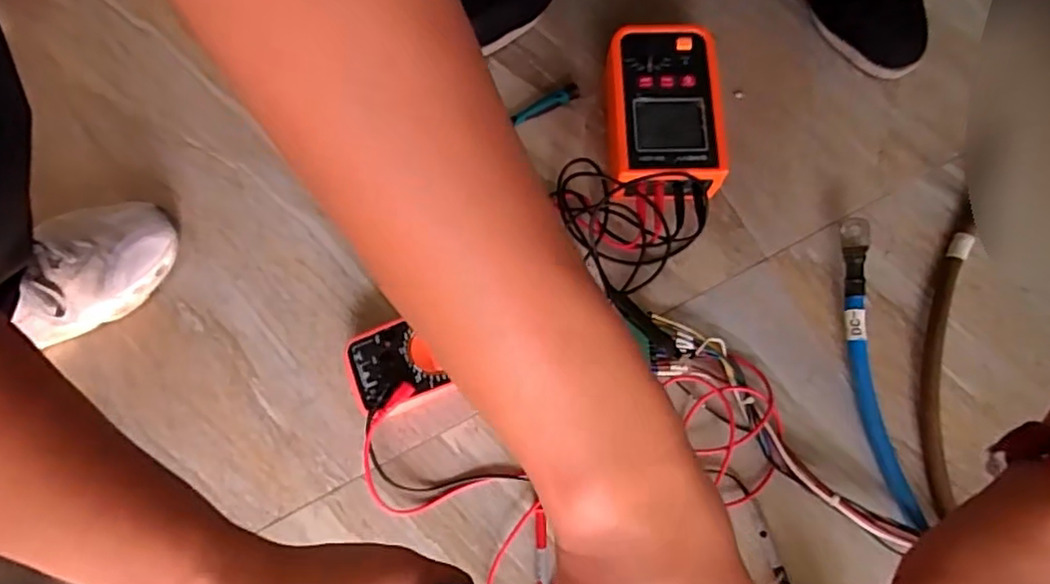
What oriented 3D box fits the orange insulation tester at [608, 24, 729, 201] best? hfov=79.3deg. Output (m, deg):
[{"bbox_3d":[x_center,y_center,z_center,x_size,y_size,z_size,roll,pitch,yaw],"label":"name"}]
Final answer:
[{"bbox_3d":[0.133,-0.172,0.627,0.110,0.064,0.170,0,74,1],"label":"orange insulation tester"}]

